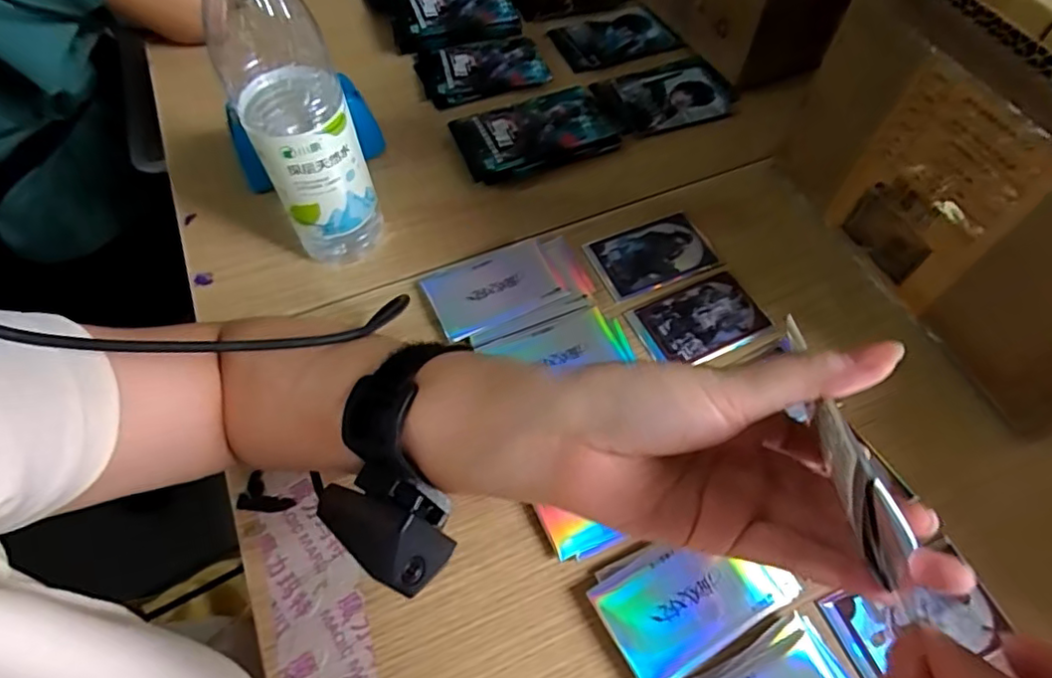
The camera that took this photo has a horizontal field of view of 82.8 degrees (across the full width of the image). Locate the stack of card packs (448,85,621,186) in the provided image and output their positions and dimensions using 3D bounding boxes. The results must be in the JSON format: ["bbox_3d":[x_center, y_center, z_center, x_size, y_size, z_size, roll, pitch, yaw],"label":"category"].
[{"bbox_3d":[0.009,-0.181,0.524,0.137,0.023,0.078,-21,62,-13],"label":"stack of card packs"}]

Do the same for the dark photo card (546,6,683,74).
[{"bbox_3d":[0.089,-0.311,0.614,0.112,0.013,0.079,-18,61,-11],"label":"dark photo card"}]

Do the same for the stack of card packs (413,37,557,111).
[{"bbox_3d":[-0.042,-0.261,0.576,0.119,0.010,0.076,-16,61,-10],"label":"stack of card packs"}]

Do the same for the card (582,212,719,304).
[{"bbox_3d":[0.097,-0.065,0.463,0.091,0.004,0.059,-19,62,-12],"label":"card"}]

